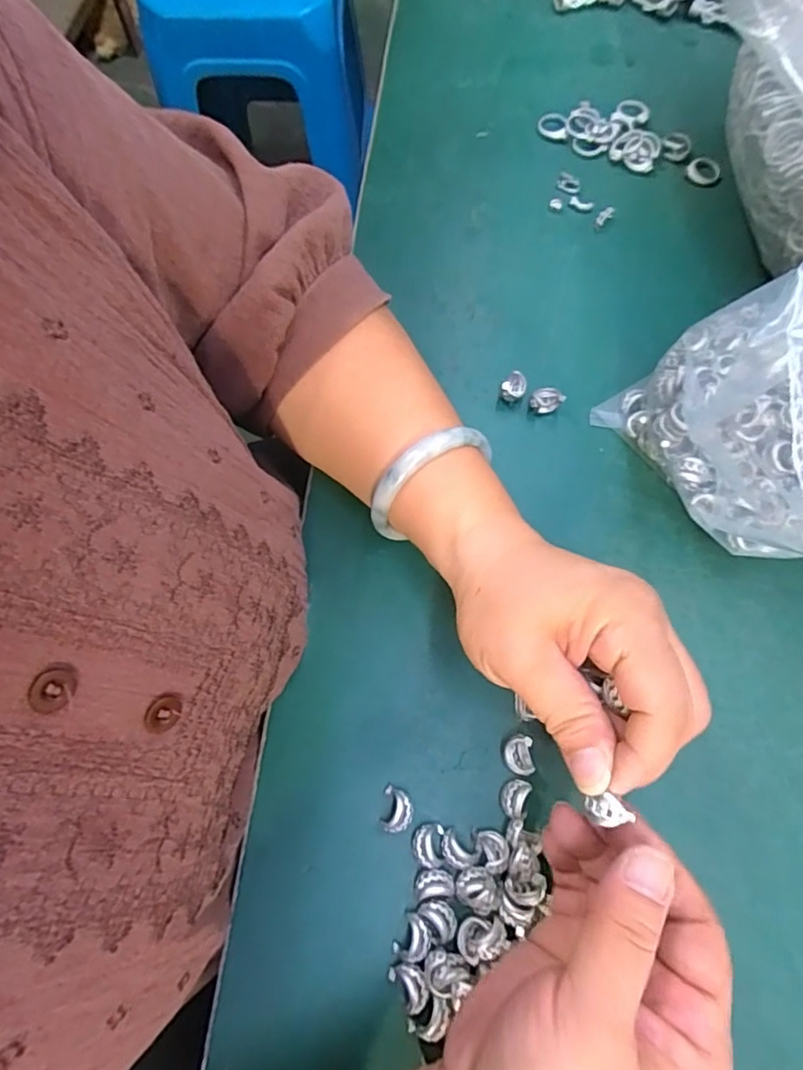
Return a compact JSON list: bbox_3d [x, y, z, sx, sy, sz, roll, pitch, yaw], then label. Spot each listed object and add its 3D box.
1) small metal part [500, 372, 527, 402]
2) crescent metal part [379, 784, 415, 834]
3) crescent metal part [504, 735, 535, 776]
[{"bbox_3d":[0.067,-0.088,0.340,0.012,0.013,0.016,36,75,11],"label":"small metal part"},{"bbox_3d":[-0.002,0.129,0.269,0.014,0.011,0.019,7,71,2],"label":"crescent metal part"},{"bbox_3d":[0.056,0.106,0.275,0.013,0.012,0.017,-6,71,-2],"label":"crescent metal part"}]

